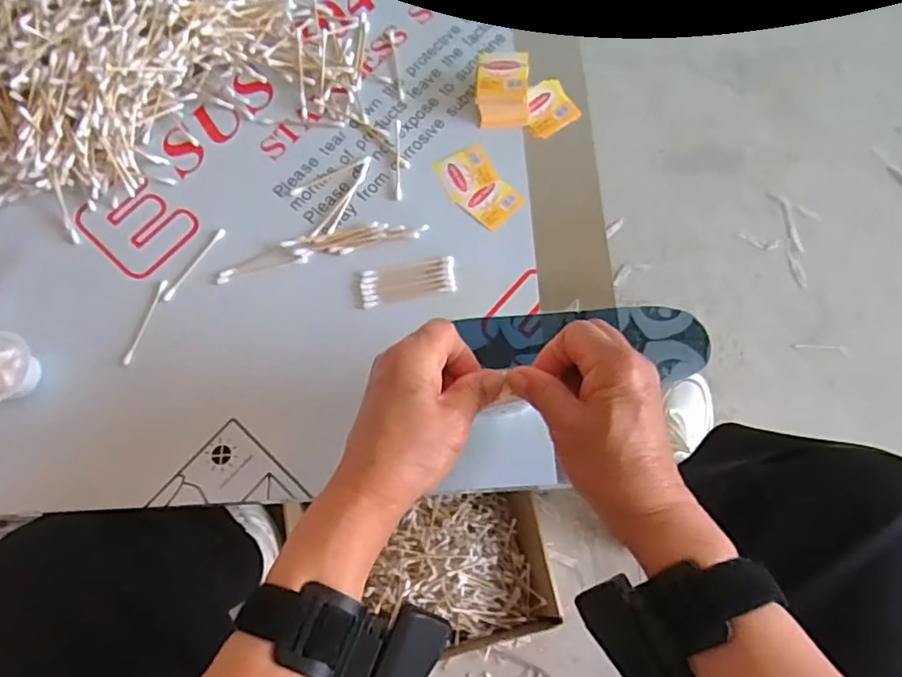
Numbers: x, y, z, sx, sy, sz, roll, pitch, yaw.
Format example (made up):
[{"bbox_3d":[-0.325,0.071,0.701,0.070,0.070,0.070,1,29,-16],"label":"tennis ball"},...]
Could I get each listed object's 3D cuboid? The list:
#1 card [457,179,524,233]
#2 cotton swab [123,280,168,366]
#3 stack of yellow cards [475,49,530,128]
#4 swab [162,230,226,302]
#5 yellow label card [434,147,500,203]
[{"bbox_3d":[0.033,-0.110,0.482,0.037,0.004,0.041,43,79,15],"label":"card"},{"bbox_3d":[-0.235,-0.013,0.462,0.006,0.006,0.071,14,73,8],"label":"cotton swab"},{"bbox_3d":[0.043,-0.208,0.495,0.042,0.027,0.060,-2,72,3],"label":"stack of yellow cards"},{"bbox_3d":[-0.203,-0.059,0.476,0.007,0.004,0.072,31,76,12],"label":"swab"},{"bbox_3d":[0.013,-0.135,0.489,0.042,0.004,0.040,-26,72,-5],"label":"yellow label card"}]

